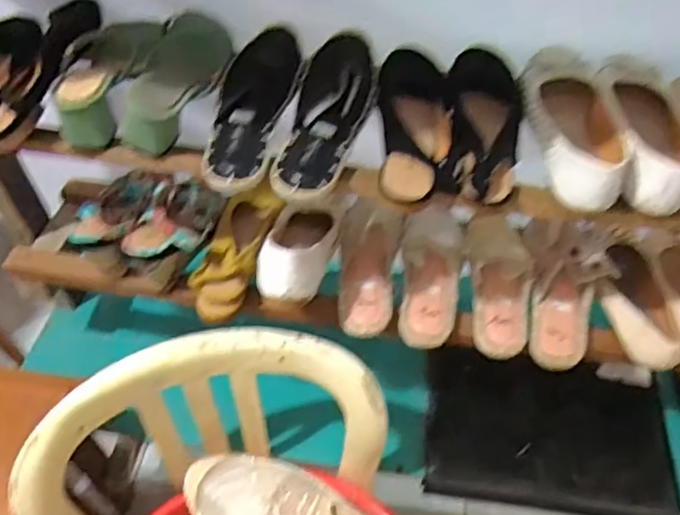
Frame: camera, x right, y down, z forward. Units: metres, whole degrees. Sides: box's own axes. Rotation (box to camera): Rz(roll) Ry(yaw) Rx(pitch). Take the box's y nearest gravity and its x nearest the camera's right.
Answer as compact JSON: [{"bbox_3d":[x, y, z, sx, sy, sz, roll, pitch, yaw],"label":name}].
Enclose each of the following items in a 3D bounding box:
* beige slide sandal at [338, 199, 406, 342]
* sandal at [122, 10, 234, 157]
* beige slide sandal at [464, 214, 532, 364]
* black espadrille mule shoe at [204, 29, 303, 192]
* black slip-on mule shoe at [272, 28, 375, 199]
[{"bbox_3d":[0.041,0.000,0.782,0.085,0.058,0.215,5,51,3],"label":"beige slide sandal"},{"bbox_3d":[-0.172,-0.204,0.647,0.088,0.067,0.213,7,51,4],"label":"sandal"},{"bbox_3d":[0.213,0.021,0.786,0.083,0.055,0.226,5,51,3],"label":"beige slide sandal"},{"bbox_3d":[-0.093,-0.172,0.643,0.082,0.052,0.242,7,51,5],"label":"black espadrille mule shoe"},{"bbox_3d":[-0.019,-0.156,0.624,0.089,0.056,0.215,14,66,10],"label":"black slip-on mule shoe"}]

